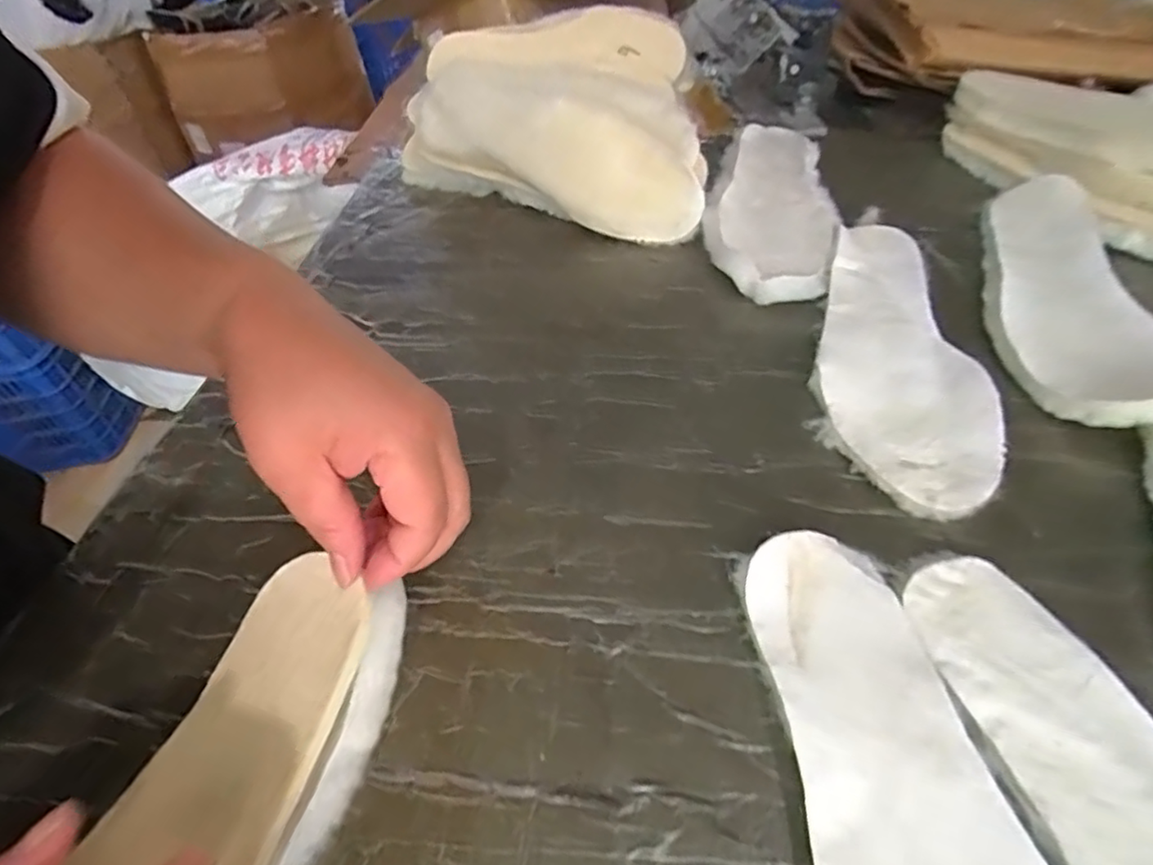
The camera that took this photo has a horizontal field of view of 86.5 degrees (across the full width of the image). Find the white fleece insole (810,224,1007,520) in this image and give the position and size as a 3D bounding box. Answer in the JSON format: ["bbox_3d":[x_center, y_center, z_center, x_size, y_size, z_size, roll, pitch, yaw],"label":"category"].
[{"bbox_3d":[0.202,-0.063,0.407,0.092,0.011,0.274,0,48,11],"label":"white fleece insole"}]

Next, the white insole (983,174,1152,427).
[{"bbox_3d":[0.330,-0.104,0.419,0.093,0.027,0.269,-2,46,16],"label":"white insole"}]

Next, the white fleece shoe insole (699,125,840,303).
[{"bbox_3d":[0.173,-0.202,0.541,0.103,0.035,0.281,11,48,14],"label":"white fleece shoe insole"}]

